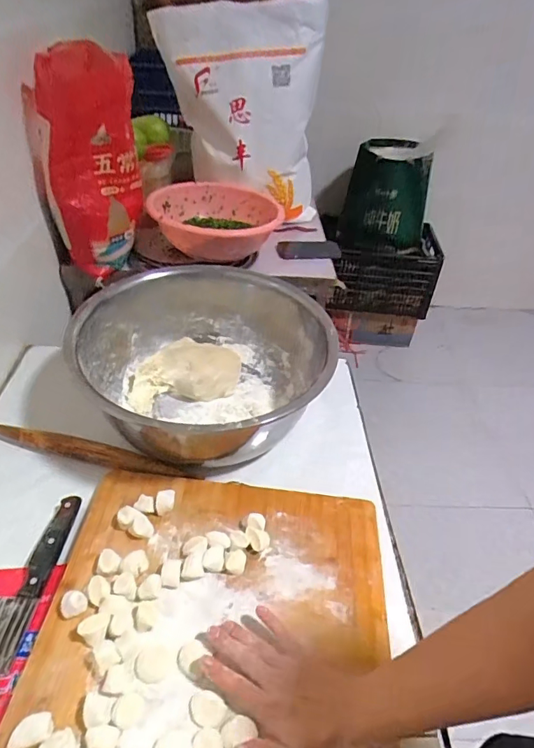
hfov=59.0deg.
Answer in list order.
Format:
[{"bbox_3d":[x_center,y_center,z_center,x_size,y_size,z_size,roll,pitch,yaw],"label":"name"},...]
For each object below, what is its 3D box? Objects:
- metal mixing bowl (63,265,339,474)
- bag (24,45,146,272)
[{"bbox_3d":[-0.092,-0.010,0.752,0.367,0.163,0.379,3,42,-3],"label":"metal mixing bowl"},{"bbox_3d":[-0.355,-0.428,0.960,0.142,0.374,0.195,17,43,12],"label":"bag"}]

